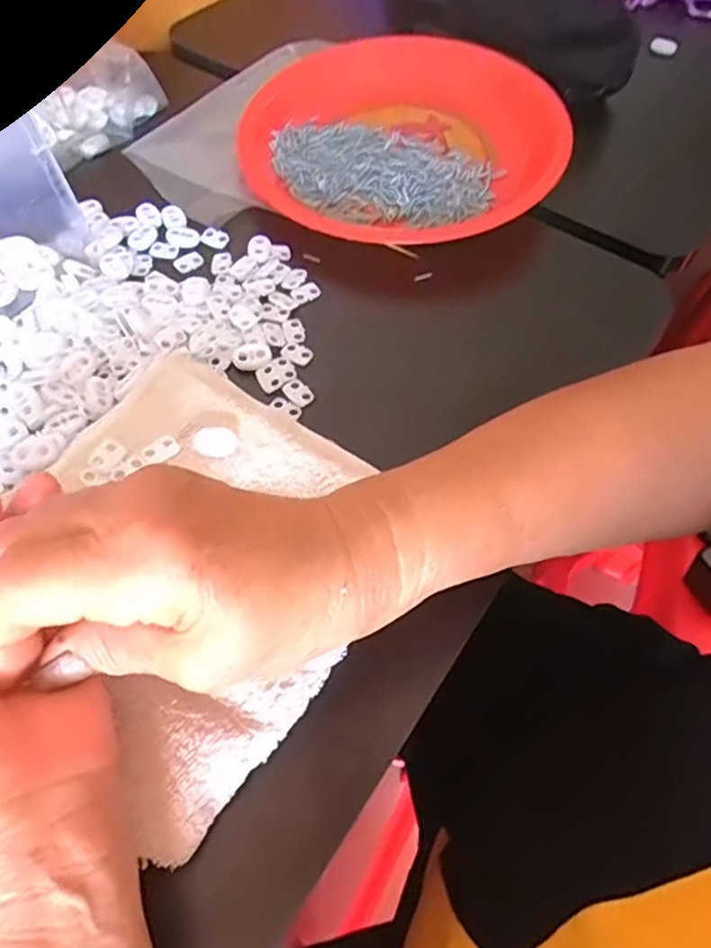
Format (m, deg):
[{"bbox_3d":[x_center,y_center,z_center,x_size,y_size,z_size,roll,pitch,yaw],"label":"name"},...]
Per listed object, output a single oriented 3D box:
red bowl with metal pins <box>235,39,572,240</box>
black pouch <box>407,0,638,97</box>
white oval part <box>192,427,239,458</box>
[{"bbox_3d":[0.035,-0.242,0.466,0.222,0.038,0.198,15,59,7],"label":"red bowl with metal pins"},{"bbox_3d":[0.126,-0.408,0.552,0.067,0.048,0.277,-24,62,-15],"label":"black pouch"},{"bbox_3d":[-0.071,-0.017,0.330,0.022,0.004,0.015,-1,58,-3],"label":"white oval part"}]

